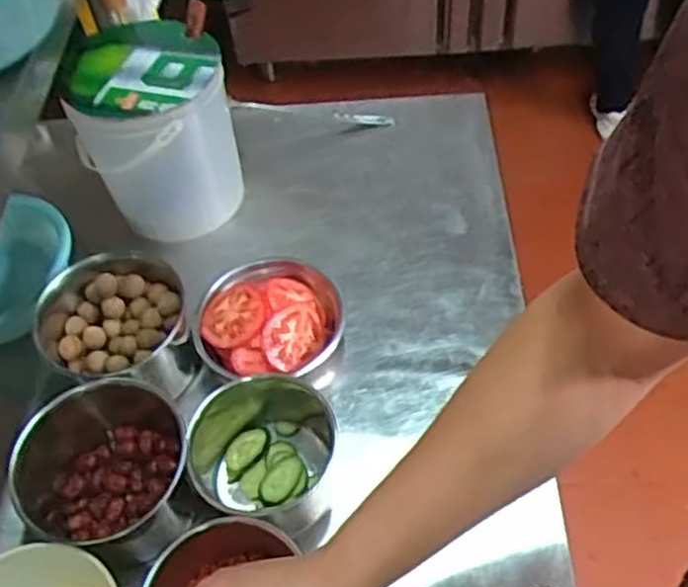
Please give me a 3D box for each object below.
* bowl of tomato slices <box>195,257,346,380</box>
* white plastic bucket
[{"bbox_3d":[-0.083,0.023,0.803,0.162,0.055,0.150,-15,53,-6],"label":"bowl of tomato slices"},{"bbox_3d":[-0.221,-0.191,0.889,0.170,0.211,0.162,-3,53,3],"label":"white plastic bucket"}]

